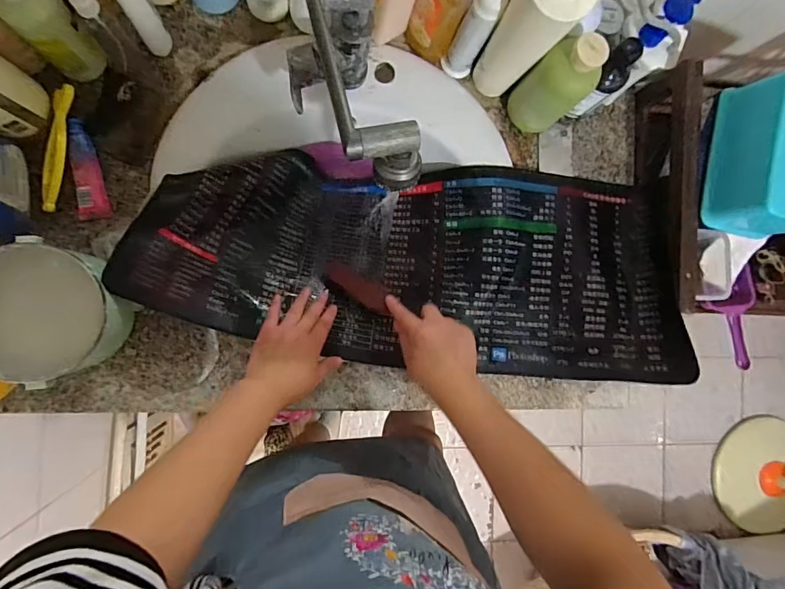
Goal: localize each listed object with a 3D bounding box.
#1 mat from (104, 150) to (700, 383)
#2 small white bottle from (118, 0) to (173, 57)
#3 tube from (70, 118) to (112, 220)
[{"bbox_3d":[0.045,-0.049,0.609,0.701,0.146,0.280,7,87,-7],"label":"mat"},{"bbox_3d":[-0.283,-0.320,0.488,0.031,0.142,0.037,-32,93,-9],"label":"small white bottle"},{"bbox_3d":[-0.373,-0.153,0.531,0.035,0.021,0.115,-5,89,-9],"label":"tube"}]

